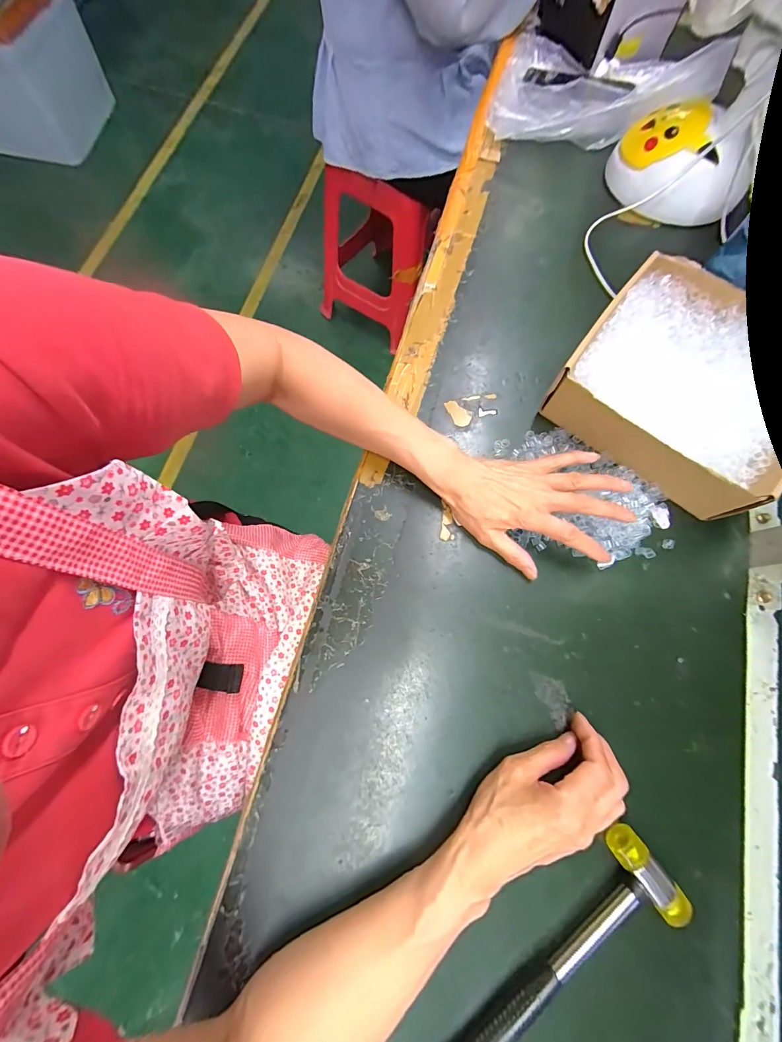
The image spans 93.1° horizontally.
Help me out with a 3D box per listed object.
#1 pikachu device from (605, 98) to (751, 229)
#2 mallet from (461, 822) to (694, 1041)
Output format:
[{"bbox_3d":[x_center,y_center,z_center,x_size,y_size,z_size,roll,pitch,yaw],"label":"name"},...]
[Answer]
[{"bbox_3d":[0.381,-0.469,0.473,0.154,0.084,0.132,-7,76,-3],"label":"pikachu device"},{"bbox_3d":[0.116,0.342,0.273,0.241,0.026,0.057,-39,79,-10],"label":"mallet"}]

